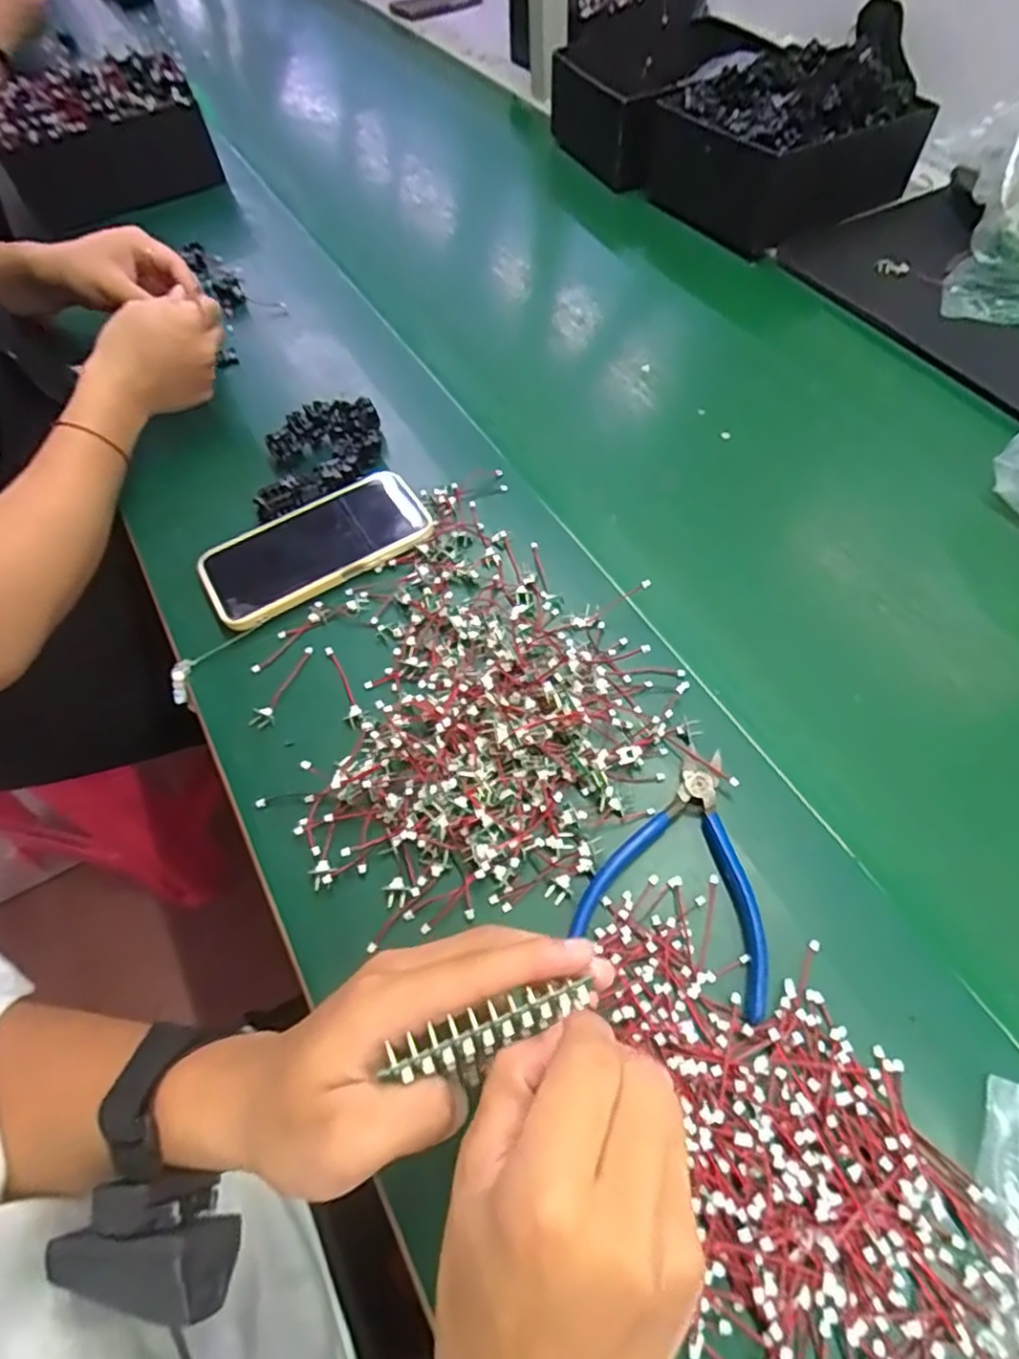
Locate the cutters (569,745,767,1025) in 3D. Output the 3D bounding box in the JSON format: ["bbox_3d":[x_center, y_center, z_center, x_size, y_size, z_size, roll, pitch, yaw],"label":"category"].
[{"bbox_3d":[0.103,0.101,0.371,0.099,0.008,0.124,20,62,16],"label":"cutters"}]

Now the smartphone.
[{"bbox_3d":[-0.146,-0.103,0.506,0.167,0.012,0.083,-28,61,-13],"label":"smartphone"}]

